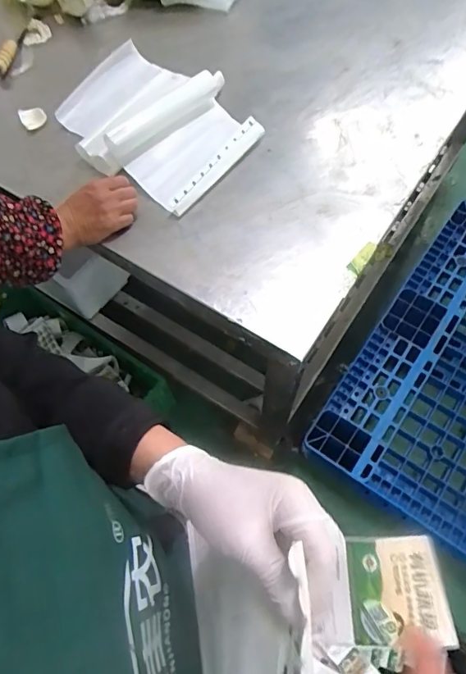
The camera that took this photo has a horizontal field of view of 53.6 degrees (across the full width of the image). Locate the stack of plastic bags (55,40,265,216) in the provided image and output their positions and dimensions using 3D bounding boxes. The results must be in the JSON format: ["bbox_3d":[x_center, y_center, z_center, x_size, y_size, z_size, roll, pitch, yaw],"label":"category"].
[{"bbox_3d":[-0.129,-0.361,0.752,0.315,0.055,0.234,36,71,17],"label":"stack of plastic bags"}]

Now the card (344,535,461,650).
[{"bbox_3d":[0.098,0.148,0.269,0.057,0.007,0.056,-1,71,-4],"label":"card"}]

